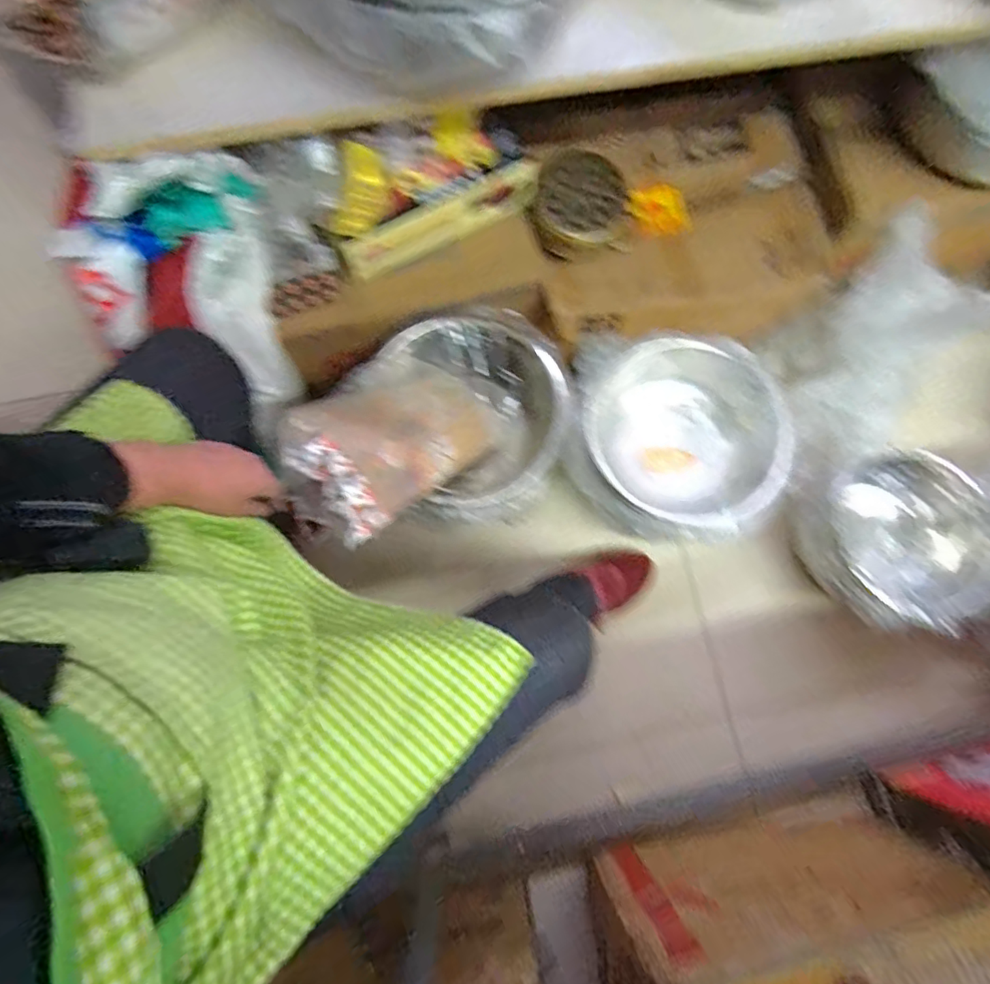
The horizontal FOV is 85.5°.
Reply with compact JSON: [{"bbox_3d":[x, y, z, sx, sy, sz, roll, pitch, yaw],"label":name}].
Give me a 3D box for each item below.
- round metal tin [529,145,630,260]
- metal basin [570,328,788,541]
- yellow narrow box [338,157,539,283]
[{"bbox_3d":[0.133,-0.445,0.821,0.143,0.060,0.150,0,78,-1],"label":"round metal tin"},{"bbox_3d":[0.301,-0.084,0.882,0.298,0.137,0.327,0,78,-1],"label":"metal basin"},{"bbox_3d":[-0.074,-0.388,0.770,0.301,0.065,0.027,-28,80,-7],"label":"yellow narrow box"}]

